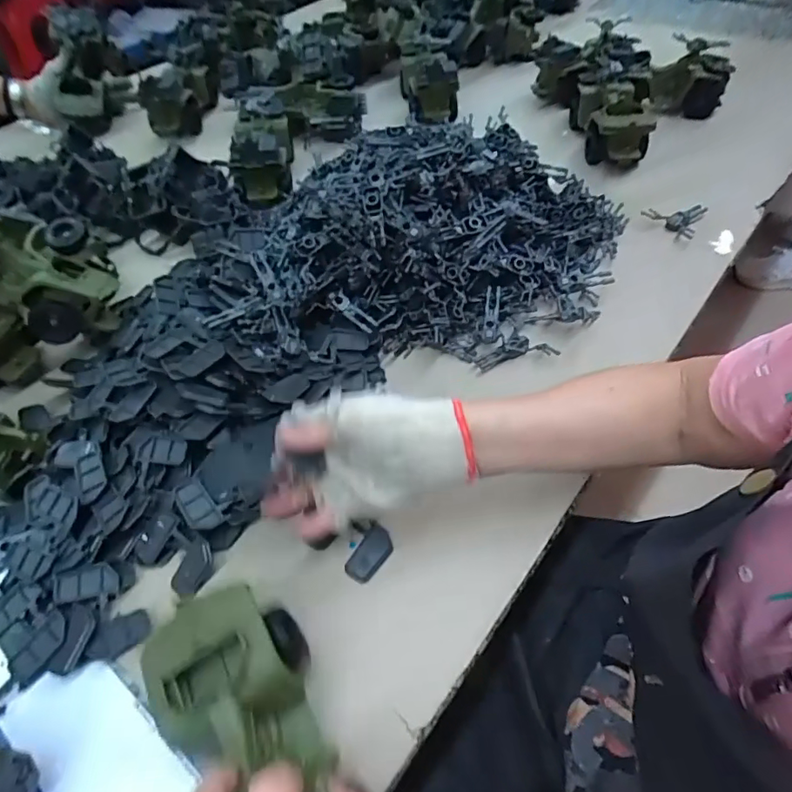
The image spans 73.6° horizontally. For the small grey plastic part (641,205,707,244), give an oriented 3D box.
[{"bbox_3d":[0.364,-0.228,0.675,0.079,0.011,0.062,-29,54,-19],"label":"small grey plastic part"}]

